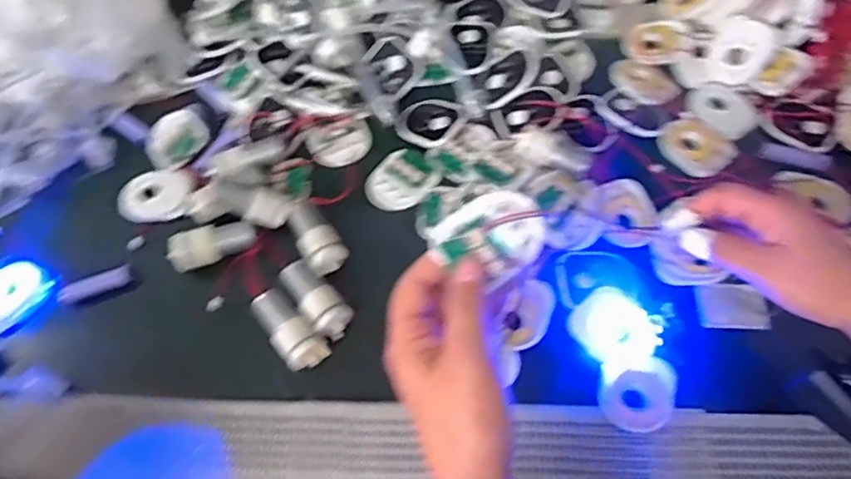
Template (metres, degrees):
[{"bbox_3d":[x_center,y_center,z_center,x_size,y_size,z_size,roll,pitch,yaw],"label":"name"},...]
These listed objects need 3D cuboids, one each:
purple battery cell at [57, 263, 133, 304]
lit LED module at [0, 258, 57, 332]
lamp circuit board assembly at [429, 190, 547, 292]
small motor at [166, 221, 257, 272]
[{"bbox_3d":[-0.261,0.037,0.485,0.057,0.012,0.014,-20,59,-9],"label":"purple battery cell"},{"bbox_3d":[-0.334,0.044,0.485,0.056,0.011,0.062,21,61,16],"label":"lit LED module"},{"bbox_3d":[0.037,-0.001,0.332,0.055,0.013,0.047,-39,95,-6],"label":"lamp circuit board assembly"},{"bbox_3d":[-0.170,0.004,0.487,0.066,0.023,0.024,-18,58,-8],"label":"small motor"}]

